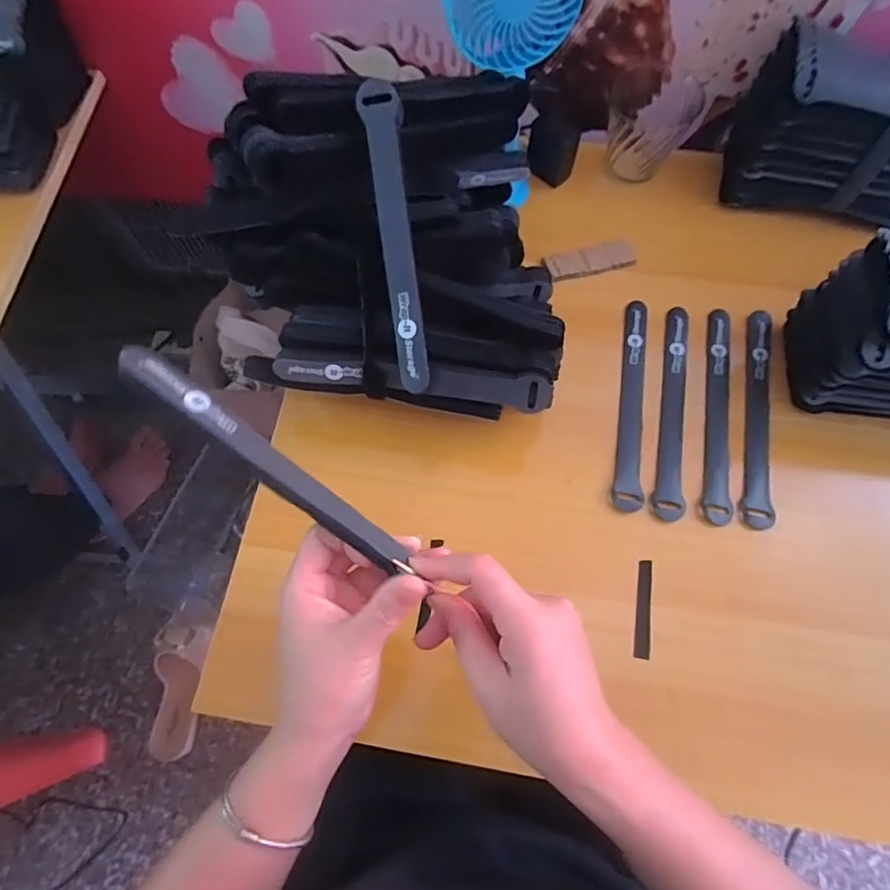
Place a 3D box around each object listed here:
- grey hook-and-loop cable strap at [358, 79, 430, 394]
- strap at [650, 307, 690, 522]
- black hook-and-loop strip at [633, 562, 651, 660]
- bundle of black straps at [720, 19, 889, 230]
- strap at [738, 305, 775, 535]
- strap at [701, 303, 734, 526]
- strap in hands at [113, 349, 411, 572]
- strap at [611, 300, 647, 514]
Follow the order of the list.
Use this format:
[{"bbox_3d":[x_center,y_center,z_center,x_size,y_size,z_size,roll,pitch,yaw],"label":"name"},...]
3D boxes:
[{"bbox_3d":[-0.032,-0.141,0.366,0.024,0.016,0.204,-7,93,0],"label":"grey hook-and-loop cable strap"},{"bbox_3d":[0.196,-0.032,0.448,0.024,0.004,0.200,11,68,7],"label":"strap"},{"bbox_3d":[0.149,0.123,0.393,0.011,0.004,0.070,5,71,16],"label":"black hook-and-loop strip"},{"bbox_3d":[0.399,-0.284,0.486,0.232,0.118,0.099,11,71,6],"label":"bundle of black straps"},{"bbox_3d":[0.265,-0.028,0.446,0.024,0.004,0.200,10,69,7],"label":"strap"},{"bbox_3d":[0.232,-0.030,0.446,0.023,0.005,0.200,10,68,5],"label":"strap"},{"bbox_3d":[-0.095,0.010,0.285,0.182,0.018,0.018,39,75,-5],"label":"strap in hands"},{"bbox_3d":[0.162,-0.040,0.452,0.023,0.004,0.199,9,68,8],"label":"strap"}]

